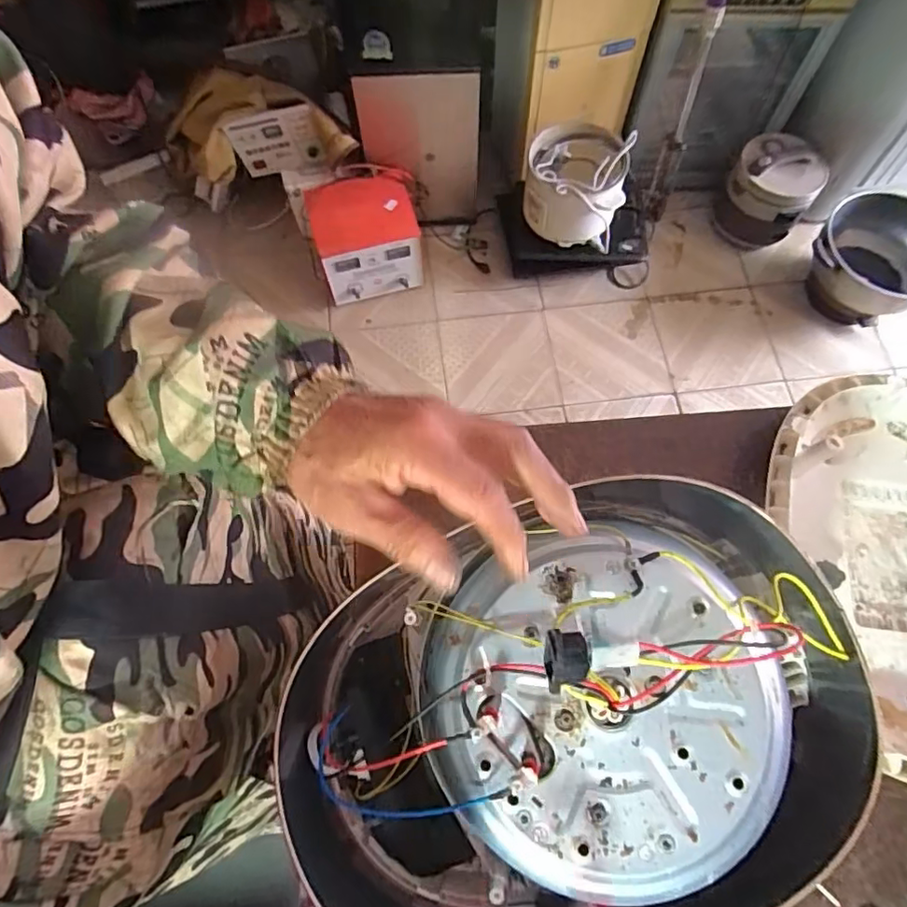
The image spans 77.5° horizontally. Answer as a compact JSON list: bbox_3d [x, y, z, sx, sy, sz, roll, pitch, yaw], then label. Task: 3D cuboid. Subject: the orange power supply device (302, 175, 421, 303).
[{"bbox_3d":[-0.218,-0.537,1.412,0.247,0.228,0.218,-18,73,-7],"label":"orange power supply device"}]

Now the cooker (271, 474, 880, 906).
[{"bbox_3d":[0.051,0.182,0.383,0.334,0.183,0.250,-20,73,-8],"label":"cooker"}]

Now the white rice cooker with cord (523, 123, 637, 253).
[{"bbox_3d":[0.281,-0.631,1.347,0.224,0.183,0.171,6,72,1],"label":"white rice cooker with cord"}]

